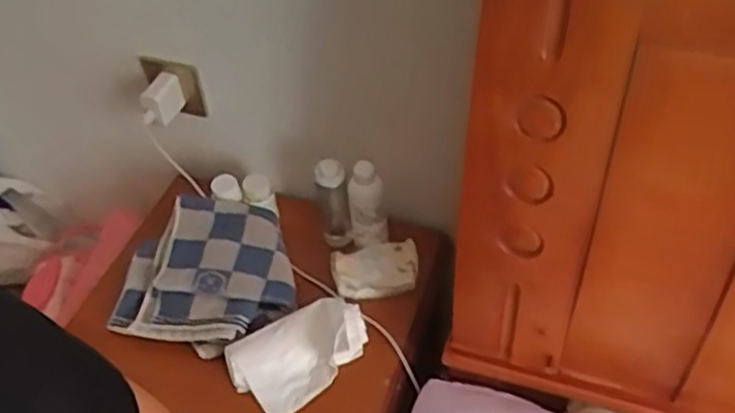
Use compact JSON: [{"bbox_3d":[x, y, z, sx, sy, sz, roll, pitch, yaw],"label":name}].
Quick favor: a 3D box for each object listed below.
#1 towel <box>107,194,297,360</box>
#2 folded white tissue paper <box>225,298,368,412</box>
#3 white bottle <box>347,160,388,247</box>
[{"bbox_3d":[-0.206,0.084,0.933,0.229,0.049,0.201,3,47,8],"label":"towel"},{"bbox_3d":[-0.079,0.169,0.865,0.165,0.052,0.105,-26,49,-18],"label":"folded white tissue paper"},{"bbox_3d":[-0.001,-0.004,0.931,0.047,0.111,0.037,-9,46,-3],"label":"white bottle"}]

